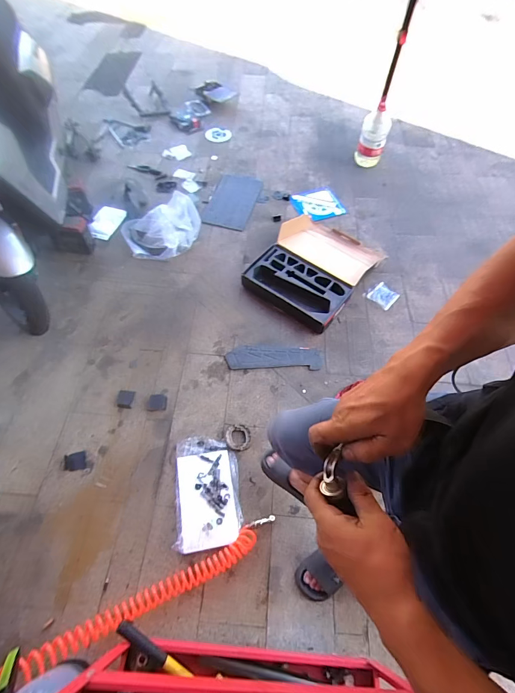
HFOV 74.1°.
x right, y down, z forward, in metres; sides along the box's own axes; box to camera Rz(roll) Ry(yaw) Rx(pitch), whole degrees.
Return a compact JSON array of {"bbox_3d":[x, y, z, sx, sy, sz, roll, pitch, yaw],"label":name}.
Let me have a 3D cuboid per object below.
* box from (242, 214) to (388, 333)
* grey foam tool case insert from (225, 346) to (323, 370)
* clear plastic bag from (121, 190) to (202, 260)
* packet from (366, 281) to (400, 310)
[{"bbox_3d":[0.263,-0.382,1.594,0.446,0.075,0.594,34,67,12],"label":"box"},{"bbox_3d":[0.072,0.043,1.408,0.390,0.006,0.105,1,64,-3],"label":"grey foam tool case insert"},{"bbox_3d":[-0.441,-0.555,1.553,0.368,0.226,0.192,-11,63,-8],"label":"clear plastic bag"},{"bbox_3d":[0.578,-0.235,1.570,0.120,0.012,0.112,41,69,15],"label":"packet"}]

